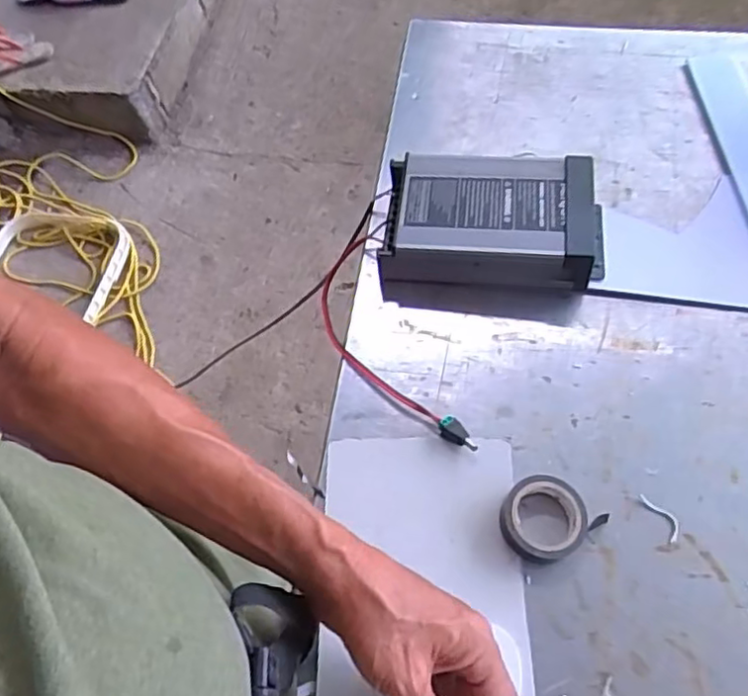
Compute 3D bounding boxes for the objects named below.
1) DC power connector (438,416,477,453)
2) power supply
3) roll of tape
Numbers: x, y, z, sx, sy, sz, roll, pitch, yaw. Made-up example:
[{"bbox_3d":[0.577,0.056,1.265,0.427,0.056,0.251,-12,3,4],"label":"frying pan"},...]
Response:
[{"bbox_3d":[0.063,0.067,0.497,0.014,0.012,0.035,-39,65,-17],"label":"DC power connector"},{"bbox_3d":[0.105,-0.111,0.570,0.184,0.056,0.110,5,61,7],"label":"power supply"},{"bbox_3d":[0.120,0.120,0.459,0.060,0.022,0.056,-2,61,3],"label":"roll of tape"}]

